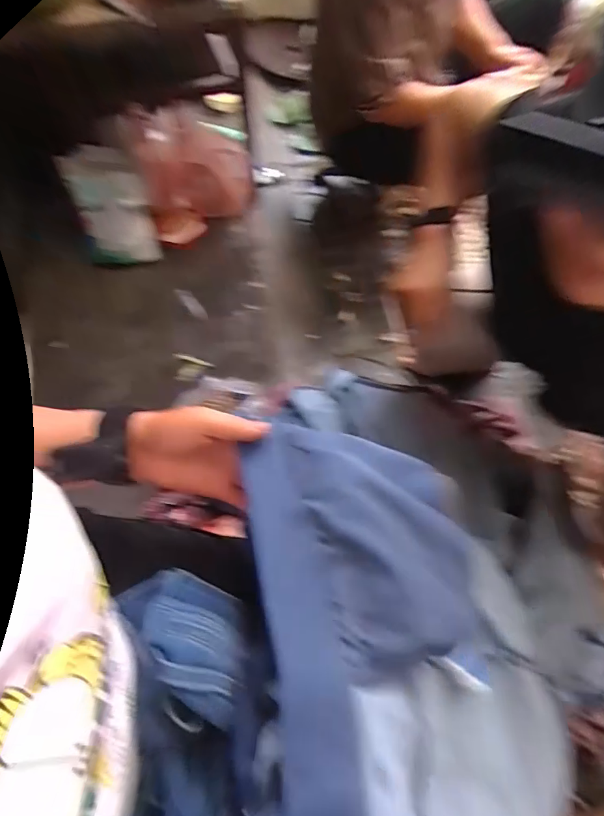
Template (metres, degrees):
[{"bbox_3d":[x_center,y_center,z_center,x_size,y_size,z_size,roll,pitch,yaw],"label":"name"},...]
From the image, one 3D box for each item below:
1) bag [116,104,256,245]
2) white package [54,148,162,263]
[{"bbox_3d":[-0.252,-0.551,1.058,0.257,0.268,0.138,-20,70,-6],"label":"bag"},{"bbox_3d":[-0.429,-0.448,1.037,0.158,0.244,0.030,-13,35,-6],"label":"white package"}]

